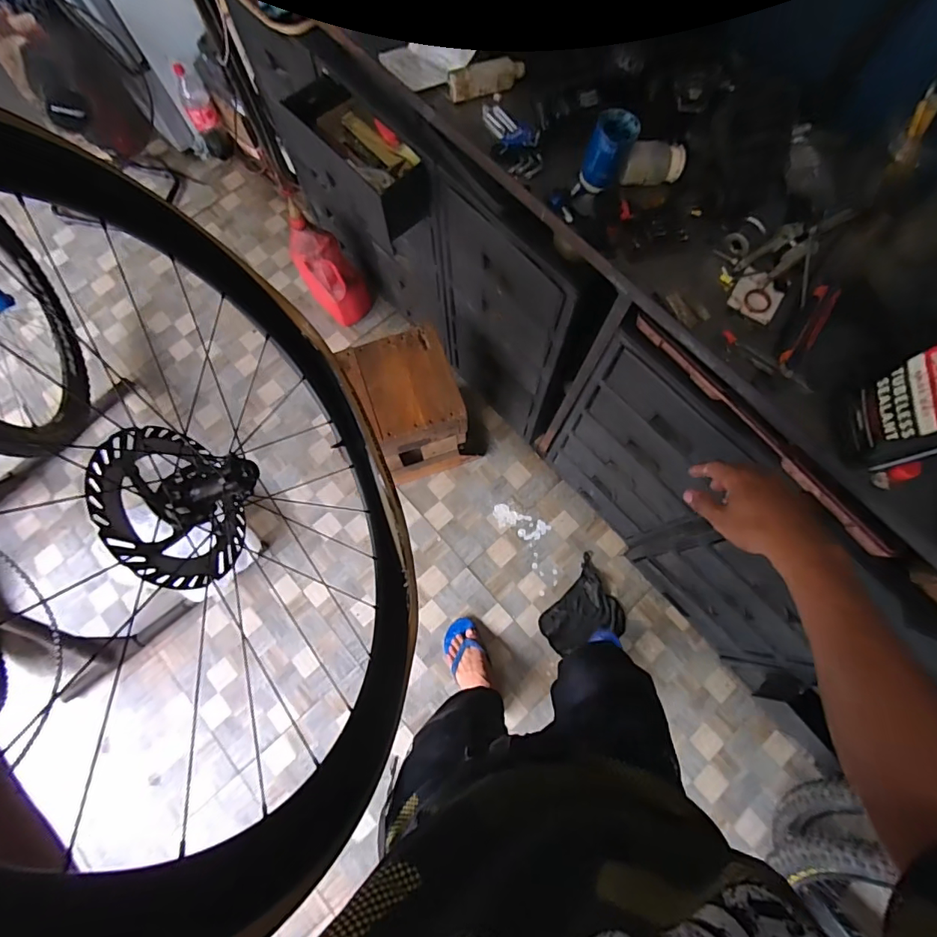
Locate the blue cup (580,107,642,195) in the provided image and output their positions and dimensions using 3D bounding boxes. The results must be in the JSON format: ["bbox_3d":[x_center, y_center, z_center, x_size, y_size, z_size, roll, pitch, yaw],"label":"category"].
[{"bbox_3d":[0.194,-0.434,0.667,0.057,0.078,0.057,0,75,1],"label":"blue cup"}]

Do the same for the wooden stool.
[{"bbox_3d":[-0.143,-0.146,1.304,0.231,0.416,0.278,-23,76,-5],"label":"wooden stool"}]

